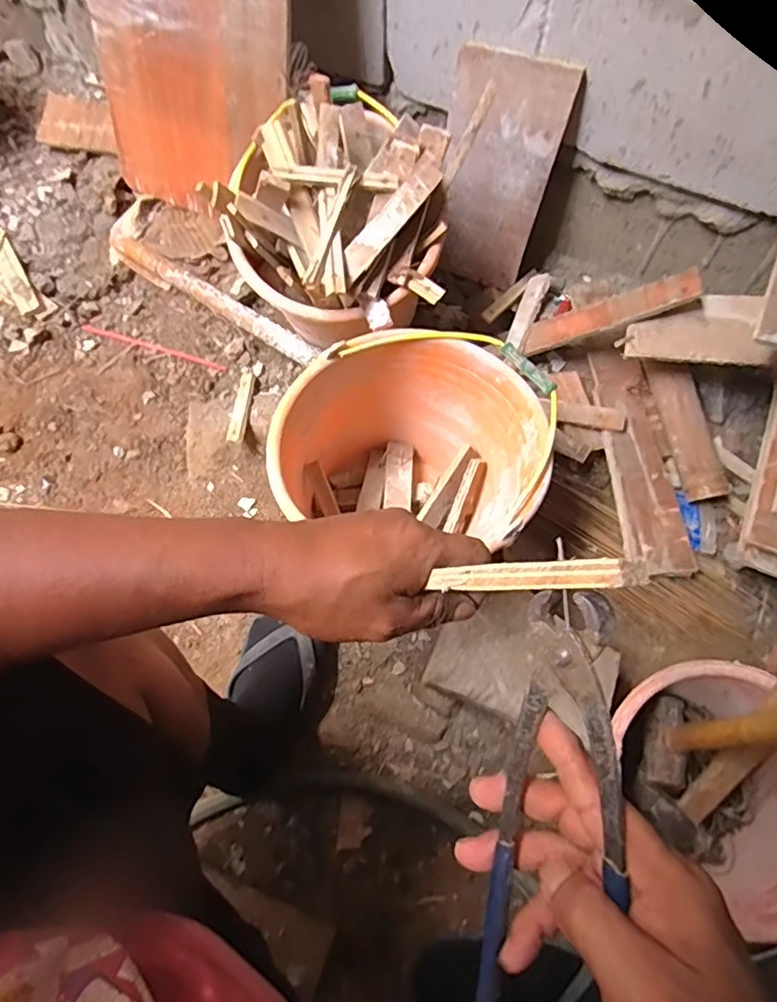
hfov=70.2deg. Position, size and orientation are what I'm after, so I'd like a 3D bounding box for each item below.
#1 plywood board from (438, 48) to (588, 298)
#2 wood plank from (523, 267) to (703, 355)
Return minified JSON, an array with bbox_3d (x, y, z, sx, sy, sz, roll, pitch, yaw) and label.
[{"bbox_3d":[0.157,-0.482,0.835,0.161,0.310,0.016,20,52,8],"label":"plywood board"},{"bbox_3d":[0.320,-0.276,0.817,0.246,0.015,0.053,-11,64,36],"label":"wood plank"}]

